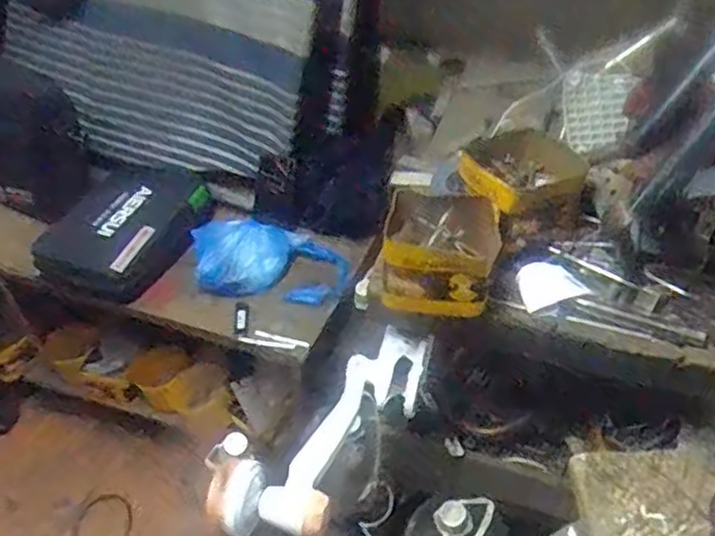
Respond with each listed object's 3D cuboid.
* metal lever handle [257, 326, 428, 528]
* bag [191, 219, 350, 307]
[{"bbox_3d":[-0.003,0.178,0.794,0.092,0.055,0.272,21,48,21],"label":"metal lever handle"},{"bbox_3d":[-0.164,-0.015,1.216,0.281,0.084,0.144,5,44,6],"label":"bag"}]

